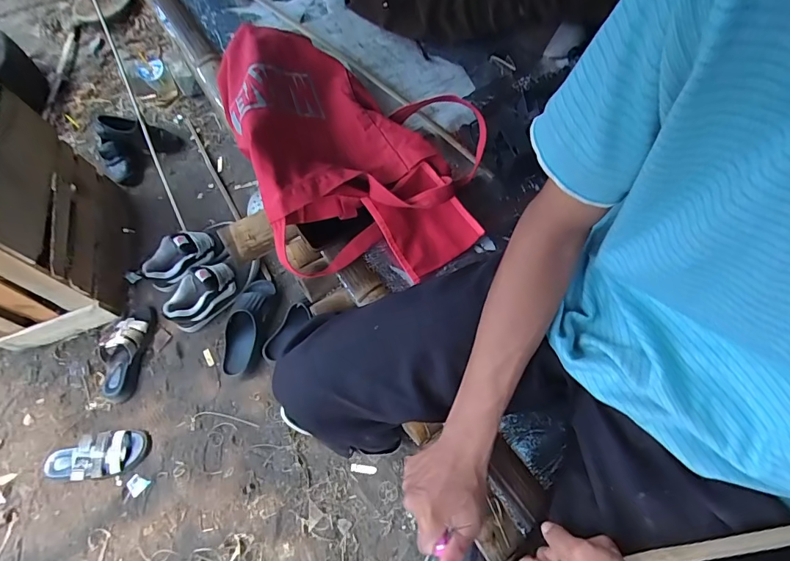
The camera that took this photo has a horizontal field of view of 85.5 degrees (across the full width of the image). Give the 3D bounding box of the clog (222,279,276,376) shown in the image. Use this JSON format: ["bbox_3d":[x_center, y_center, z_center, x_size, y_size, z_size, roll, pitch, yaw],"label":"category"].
[{"bbox_3d":[-0.387,0.113,1.112,0.117,0.083,0.257,13,67,7],"label":"clog"}]

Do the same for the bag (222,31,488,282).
[{"bbox_3d":[-0.045,-0.222,0.642,0.359,0.122,0.446,-23,68,-9],"label":"bag"}]

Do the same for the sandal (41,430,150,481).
[{"bbox_3d":[-0.722,0.421,1.022,0.250,0.059,0.104,-8,66,-2],"label":"sandal"}]

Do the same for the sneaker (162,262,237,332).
[{"bbox_3d":[-0.521,0.036,1.156,0.190,0.131,0.129,-27,68,-10],"label":"sneaker"}]

